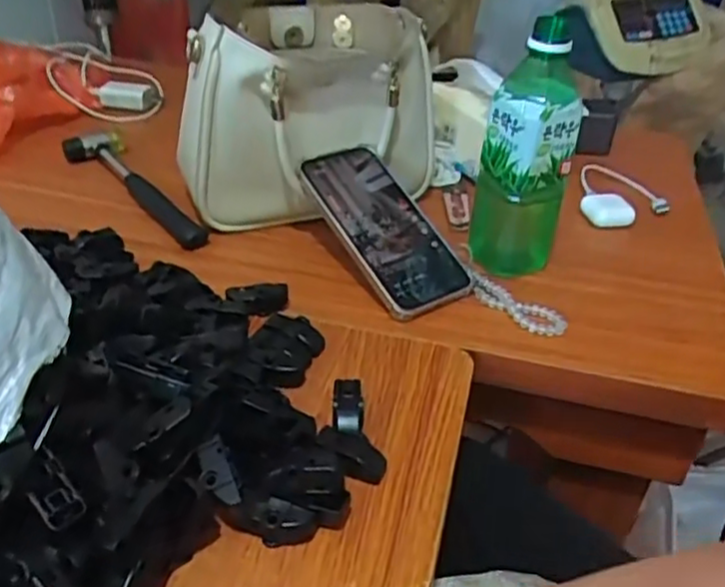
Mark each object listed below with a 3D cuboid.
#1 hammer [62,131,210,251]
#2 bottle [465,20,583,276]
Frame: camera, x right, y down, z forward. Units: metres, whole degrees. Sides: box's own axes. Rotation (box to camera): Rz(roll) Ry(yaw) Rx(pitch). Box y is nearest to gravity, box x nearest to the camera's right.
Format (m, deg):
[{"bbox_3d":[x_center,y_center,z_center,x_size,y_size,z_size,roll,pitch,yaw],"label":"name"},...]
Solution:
[{"bbox_3d":[-0.215,-0.109,0.680,0.054,0.027,0.238,-28,47,-36],"label":"hammer"},{"bbox_3d":[0.135,-0.113,0.561,0.069,0.205,0.074,12,36,10],"label":"bottle"}]

